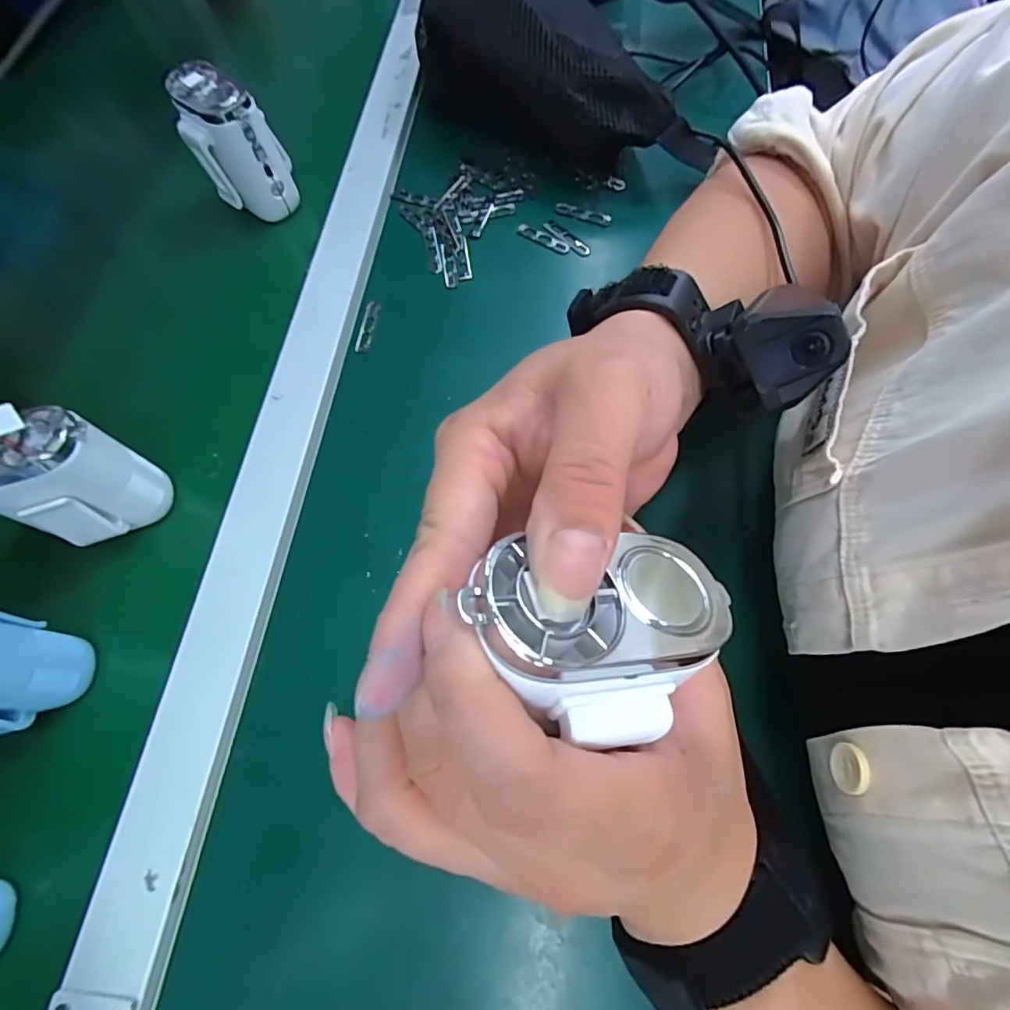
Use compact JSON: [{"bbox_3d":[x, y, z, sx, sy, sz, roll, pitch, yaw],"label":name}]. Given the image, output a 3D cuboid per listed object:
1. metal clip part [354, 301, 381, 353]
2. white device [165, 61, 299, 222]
[{"bbox_3d":[-0.097,-0.126,0.369,0.011,0.004,0.040,9,68,7],"label":"metal clip part"},{"bbox_3d":[-0.198,-0.266,0.389,0.058,0.080,0.057,-27,68,-8],"label":"white device"}]

